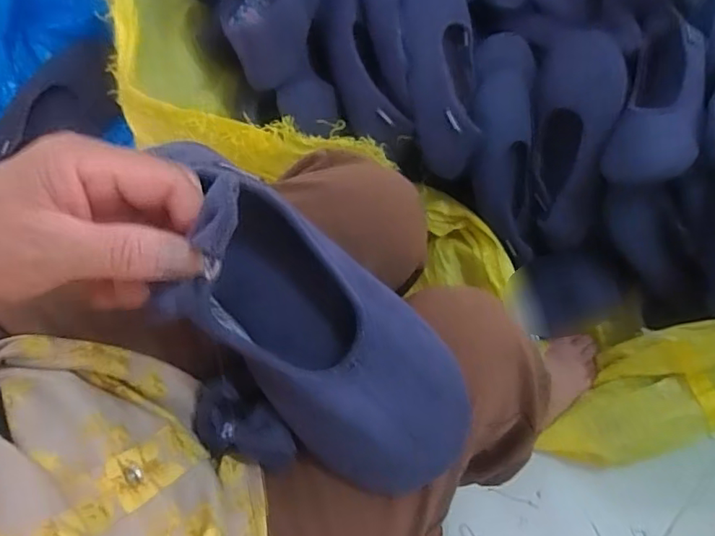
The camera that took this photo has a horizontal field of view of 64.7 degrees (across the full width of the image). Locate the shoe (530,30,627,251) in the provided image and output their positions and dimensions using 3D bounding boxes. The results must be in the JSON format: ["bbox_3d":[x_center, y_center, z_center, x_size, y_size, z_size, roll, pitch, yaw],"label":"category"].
[{"bbox_3d":[0.263,-0.153,0.695,0.088,0.072,0.258,3,105,2],"label":"shoe"}]

